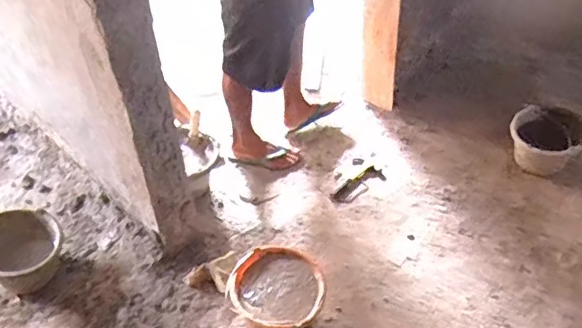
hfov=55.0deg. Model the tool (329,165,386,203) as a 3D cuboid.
[{"bbox_3d":[0.220,0.071,1.864,0.216,0.023,0.074,-31,53,-26],"label":"tool"}]

